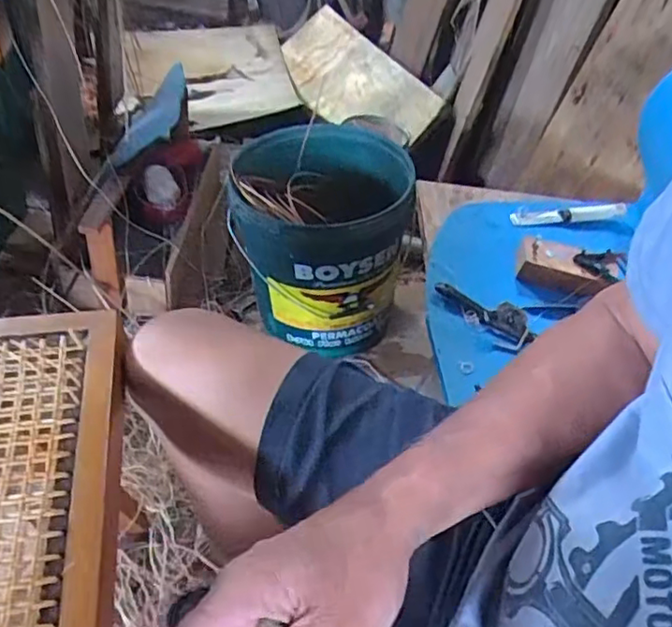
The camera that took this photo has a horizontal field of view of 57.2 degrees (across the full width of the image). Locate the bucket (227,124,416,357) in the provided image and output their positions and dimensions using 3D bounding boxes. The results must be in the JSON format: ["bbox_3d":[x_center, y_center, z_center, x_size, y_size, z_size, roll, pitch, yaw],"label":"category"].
[{"bbox_3d":[-0.030,-0.140,1.116,0.286,0.290,0.315,10,45,2],"label":"bucket"}]

